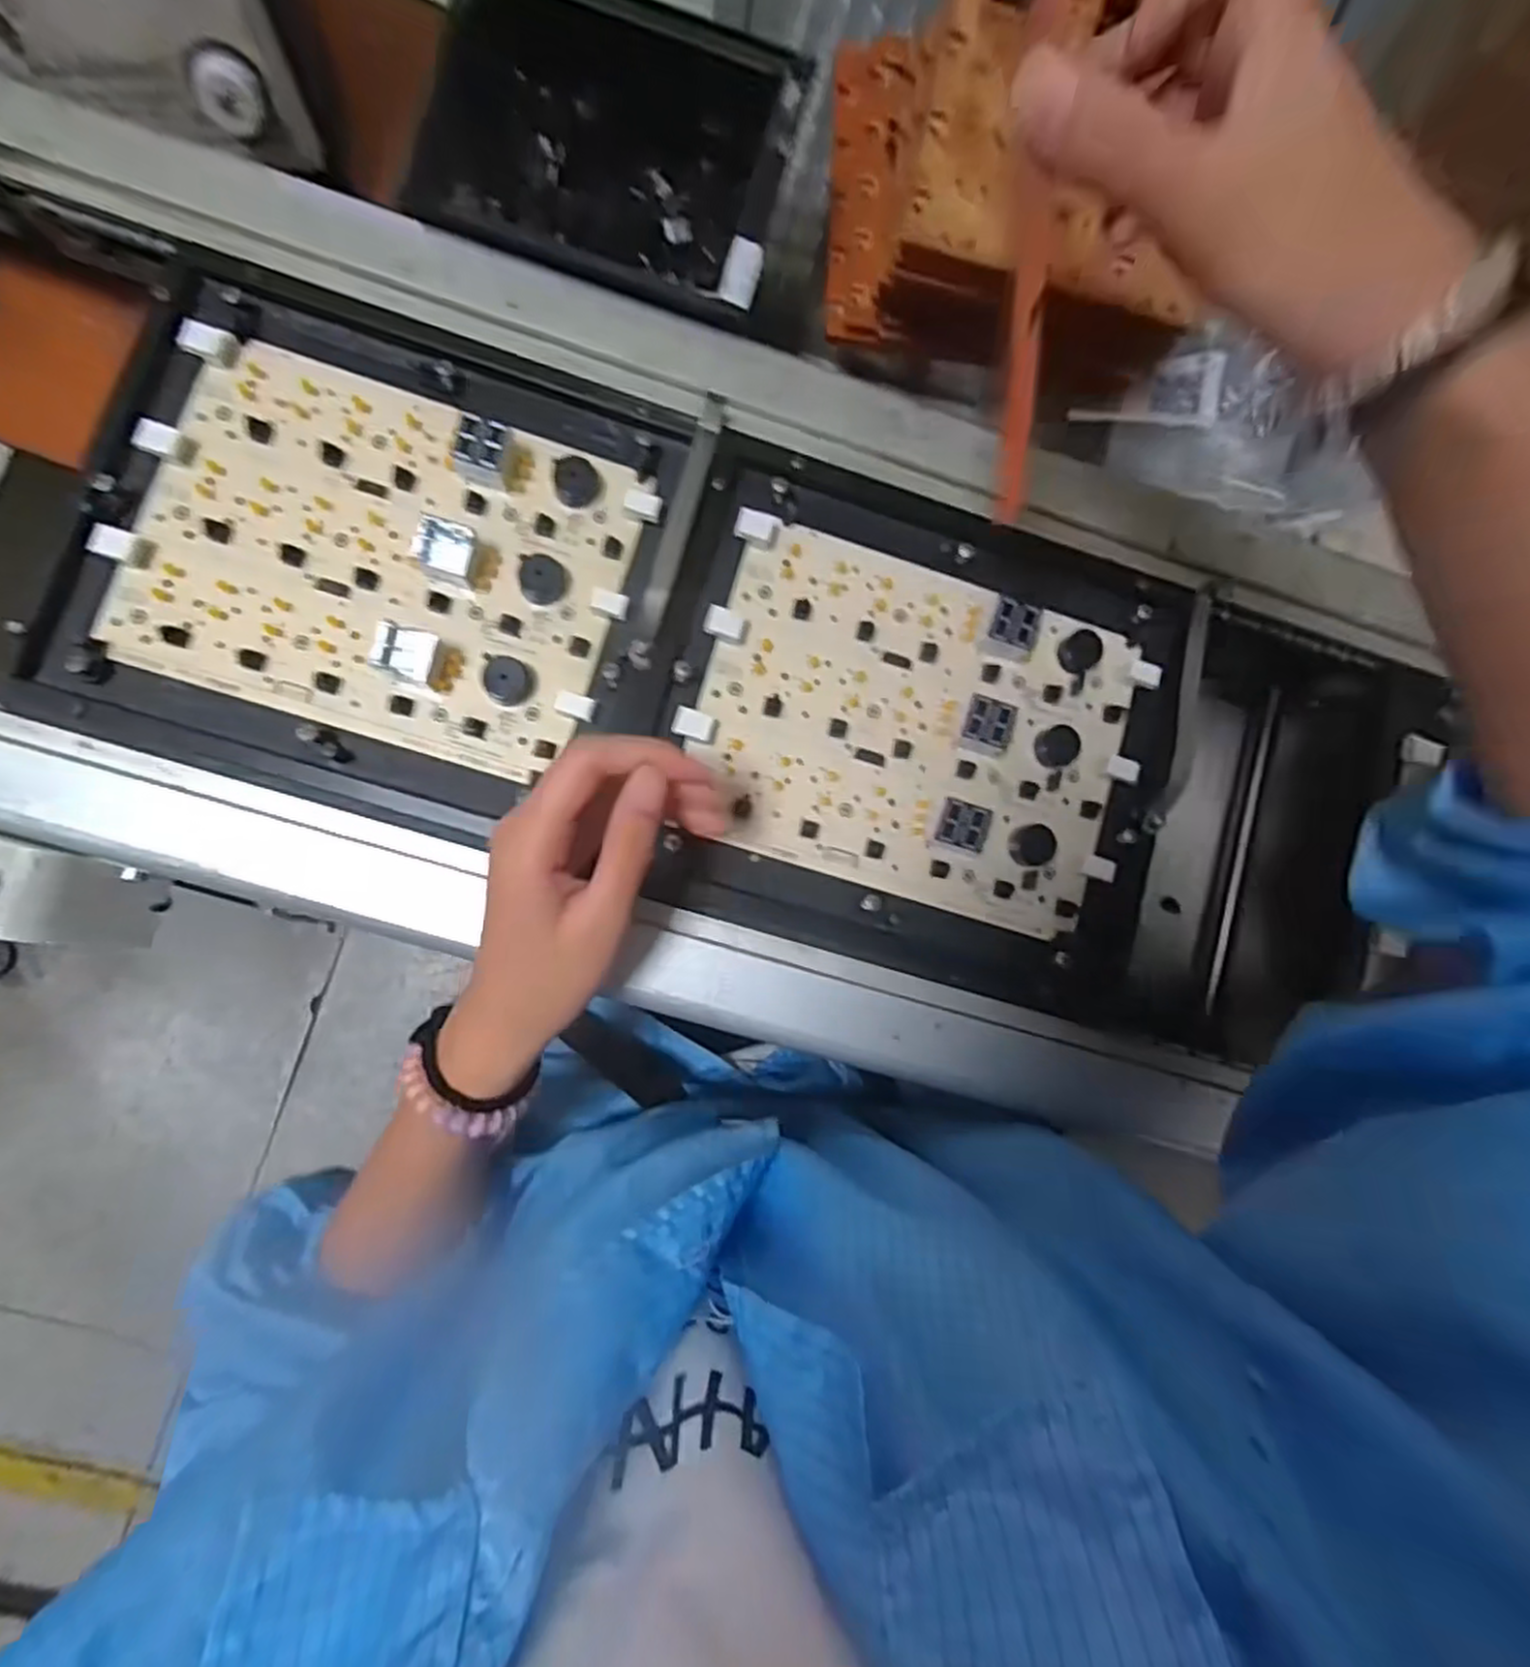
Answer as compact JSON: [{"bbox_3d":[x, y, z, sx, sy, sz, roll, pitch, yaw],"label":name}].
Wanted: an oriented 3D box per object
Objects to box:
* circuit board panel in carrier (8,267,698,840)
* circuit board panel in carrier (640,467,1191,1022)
[{"bbox_3d":[-0.183,-0.129,0.361,0.251,0.024,0.218,17,84,-8],"label":"circuit board panel in carrier"},{"bbox_3d":[0.077,-0.047,0.383,0.249,0.021,0.223,15,85,-5],"label":"circuit board panel in carrier"}]

